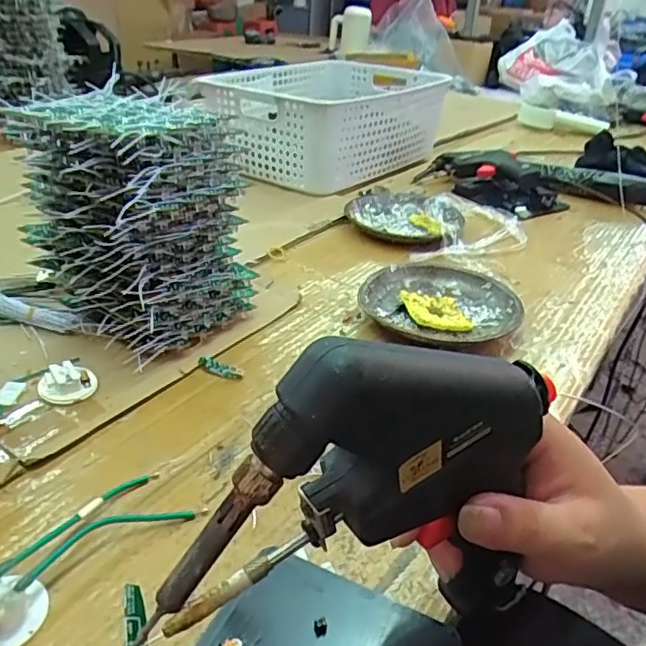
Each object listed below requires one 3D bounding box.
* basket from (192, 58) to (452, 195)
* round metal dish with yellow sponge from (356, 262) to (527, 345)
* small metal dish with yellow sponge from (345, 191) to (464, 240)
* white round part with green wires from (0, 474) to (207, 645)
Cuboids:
[{"bbox_3d":[0.008,-0.322,0.964,0.274,0.147,0.380,25,36,31],"label":"basket"},{"bbox_3d":[0.109,-0.018,0.574,0.141,0.029,0.121,-2,31,-10],"label":"round metal dish with yellow sponge"},{"bbox_3d":[0.105,-0.143,0.779,0.143,0.023,0.158,4,30,0],"label":"small metal dish with yellow sponge"},{"bbox_3d":[-0.134,0.118,0.320,0.056,0.019,0.128,26,37,33],"label":"white round part with green wires"}]

